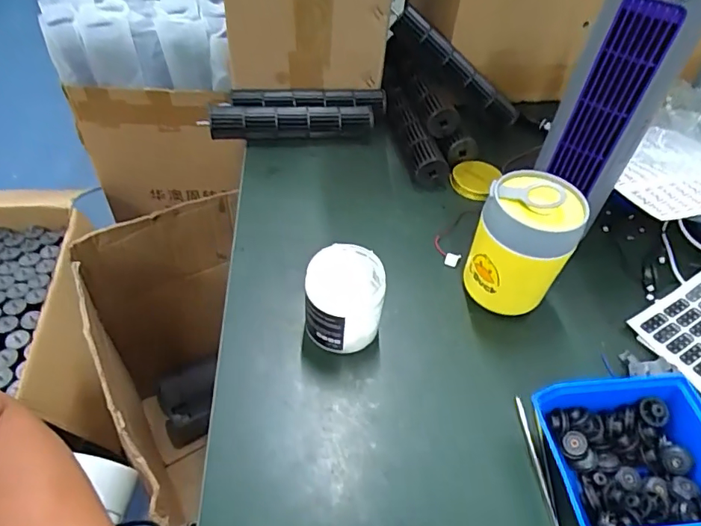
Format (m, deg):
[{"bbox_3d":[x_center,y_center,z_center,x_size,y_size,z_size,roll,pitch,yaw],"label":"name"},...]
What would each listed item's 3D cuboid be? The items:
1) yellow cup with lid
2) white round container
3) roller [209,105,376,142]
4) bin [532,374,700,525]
[{"bbox_3d":[0.174,-0.011,0.507,0.087,0.145,0.082,2,48,-3],"label":"yellow cup with lid"},{"bbox_3d":[-0.004,0.038,0.483,0.070,0.086,0.073,2,48,-3],"label":"white round container"},{"bbox_3d":[-0.083,-0.201,0.704,0.223,0.034,0.041,-1,48,-5],"label":"roller"},{"bbox_3d":[0.233,0.160,0.399,0.149,0.069,0.116,-4,48,-6],"label":"bin"}]

